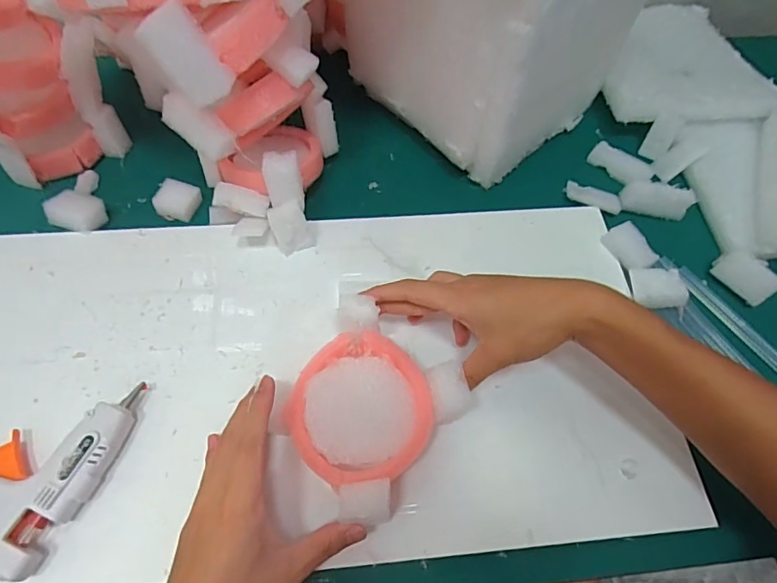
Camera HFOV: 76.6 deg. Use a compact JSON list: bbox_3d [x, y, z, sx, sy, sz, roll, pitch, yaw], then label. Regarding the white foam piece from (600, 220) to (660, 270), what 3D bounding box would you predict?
[{"bbox_3d":[0.232,-0.042,0.473,0.032,0.019,0.048,-16,63,-13],"label":"white foam piece"}]

